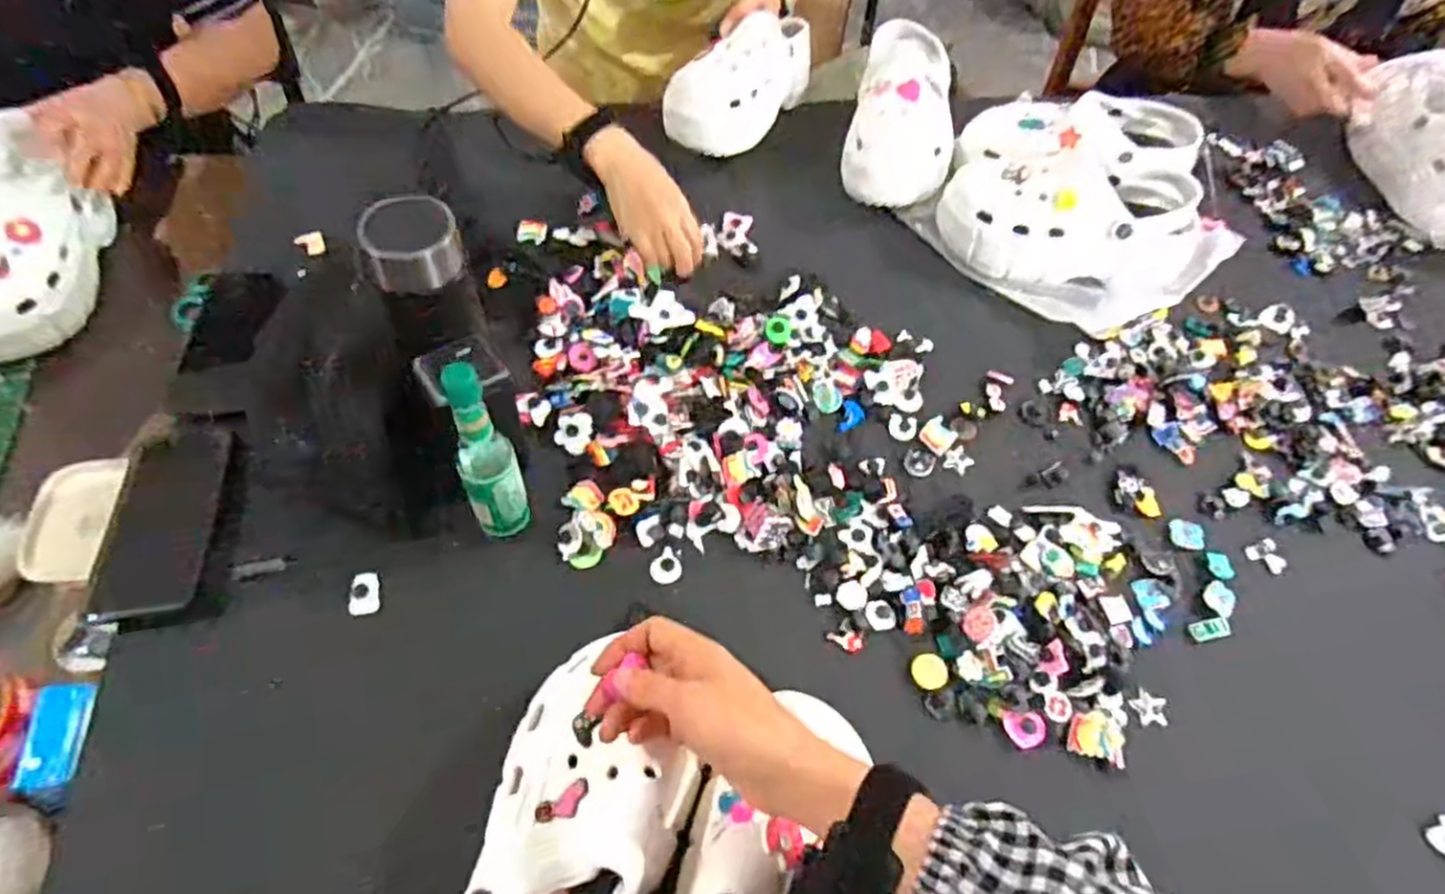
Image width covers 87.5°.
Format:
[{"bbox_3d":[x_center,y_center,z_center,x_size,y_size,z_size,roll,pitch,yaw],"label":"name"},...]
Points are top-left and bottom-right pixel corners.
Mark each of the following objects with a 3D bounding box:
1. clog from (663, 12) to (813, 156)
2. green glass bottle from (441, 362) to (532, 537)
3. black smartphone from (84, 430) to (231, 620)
[{"bbox_3d":[0.025,-0.433,0.863,0.107,0.096,0.218,24,59,10],"label":"clog"},{"bbox_3d":[-0.163,0.013,0.523,0.039,0.181,0.035,-14,60,-13],"label":"green glass bottle"},{"bbox_3d":[-0.422,0.054,0.570,0.071,0.011,0.145,-3,58,-7],"label":"black smartphone"}]

